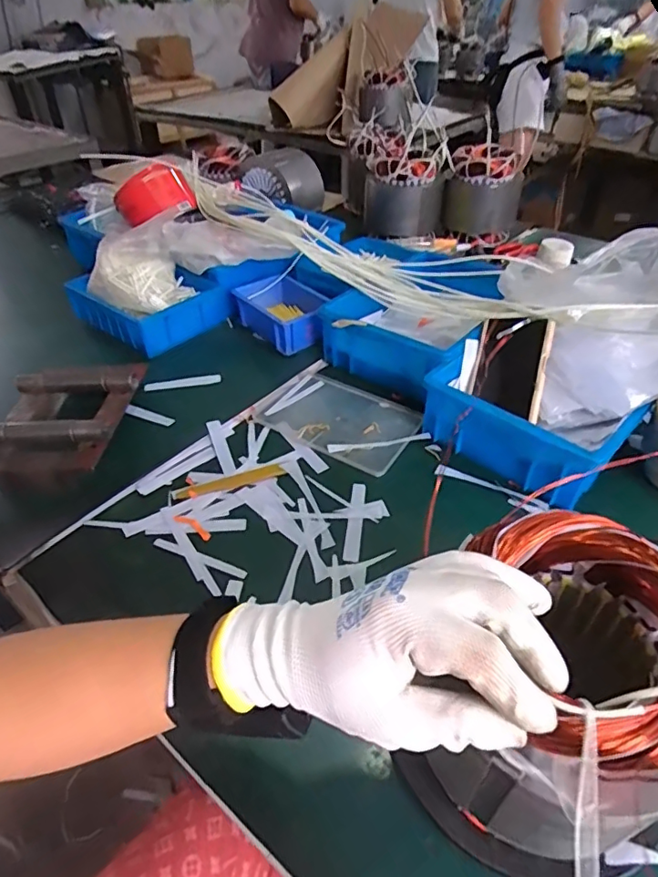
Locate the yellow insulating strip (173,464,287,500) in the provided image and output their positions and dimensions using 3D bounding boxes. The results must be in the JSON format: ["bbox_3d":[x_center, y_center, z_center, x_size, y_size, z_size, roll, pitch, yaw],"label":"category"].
[{"bbox_3d":[-0.105,0.047,0.566,0.115,0.004,0.016,-15,44,-16],"label":"yellow insulating strip"}]

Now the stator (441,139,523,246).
[{"bbox_3d":[0.309,-0.482,1.066,0.140,0.180,0.140,14,44,15],"label":"stator"}]

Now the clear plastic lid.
[{"bbox_3d":[0.016,-0.025,0.650,0.175,0.011,0.121,25,48,25],"label":"clear plastic lid"}]

